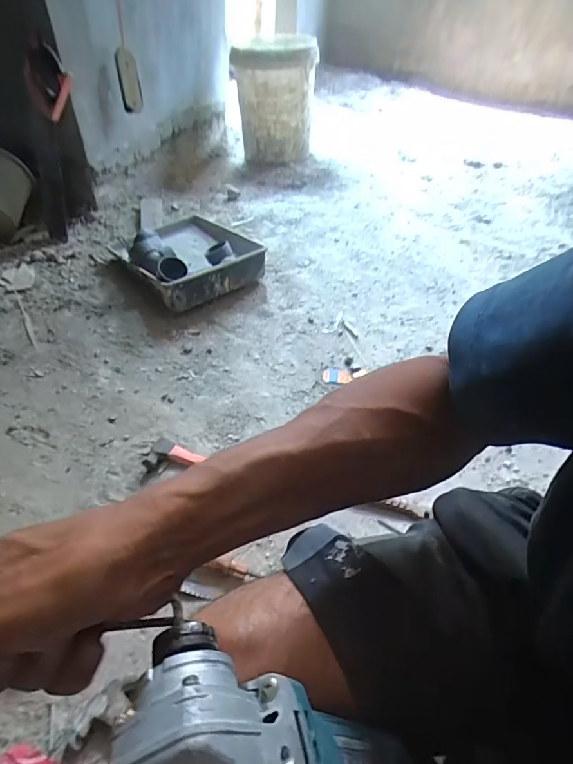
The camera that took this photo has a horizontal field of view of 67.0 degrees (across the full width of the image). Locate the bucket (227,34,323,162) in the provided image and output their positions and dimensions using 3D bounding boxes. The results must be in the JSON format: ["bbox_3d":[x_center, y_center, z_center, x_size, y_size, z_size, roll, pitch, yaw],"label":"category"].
[{"bbox_3d":[-0.042,-1.036,1.586,0.290,0.347,0.287,1,47,-2],"label":"bucket"}]

